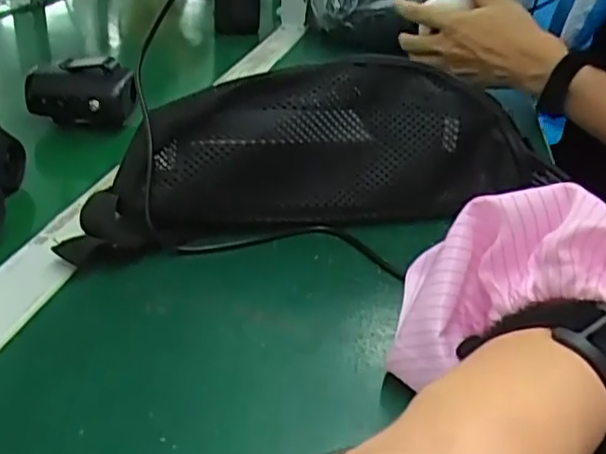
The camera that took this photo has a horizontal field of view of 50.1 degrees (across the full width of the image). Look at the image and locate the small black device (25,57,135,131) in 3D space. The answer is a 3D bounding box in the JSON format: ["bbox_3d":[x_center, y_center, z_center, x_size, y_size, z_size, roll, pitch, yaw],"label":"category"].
[{"bbox_3d":[-0.187,-0.115,0.553,0.084,0.052,0.035,4,29,-2],"label":"small black device"}]

